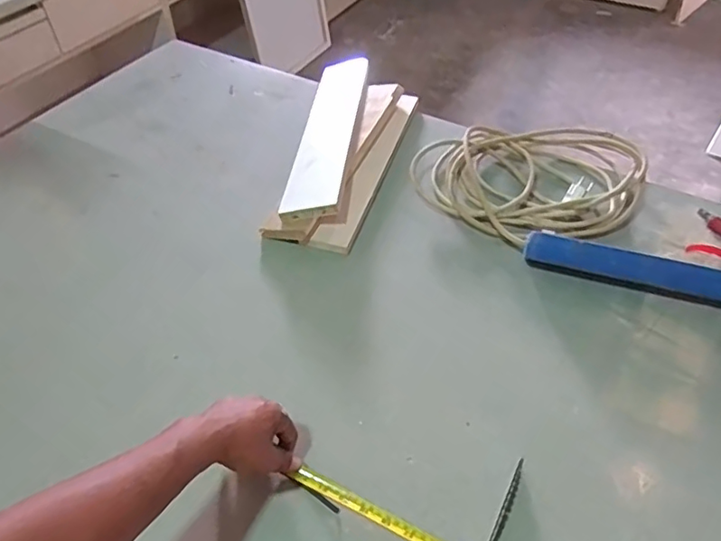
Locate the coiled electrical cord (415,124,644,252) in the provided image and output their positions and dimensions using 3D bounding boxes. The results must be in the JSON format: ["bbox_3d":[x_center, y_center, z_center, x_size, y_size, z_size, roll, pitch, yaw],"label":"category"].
[{"bbox_3d":[0.287,-0.156,0.956,0.343,0.063,0.277,-17,50,-15],"label":"coiled electrical cord"}]

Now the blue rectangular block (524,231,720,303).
[{"bbox_3d":[0.388,-0.002,0.798,0.293,0.051,0.029,15,49,13],"label":"blue rectangular block"}]

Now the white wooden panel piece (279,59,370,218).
[{"bbox_3d":[-0.051,-0.267,1.055,0.102,0.026,0.518,-3,44,11],"label":"white wooden panel piece"}]

